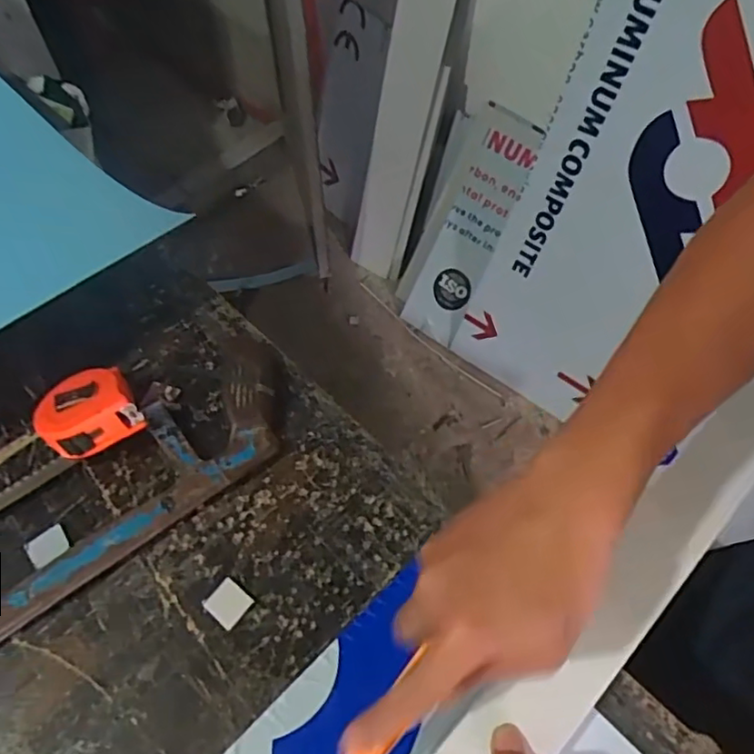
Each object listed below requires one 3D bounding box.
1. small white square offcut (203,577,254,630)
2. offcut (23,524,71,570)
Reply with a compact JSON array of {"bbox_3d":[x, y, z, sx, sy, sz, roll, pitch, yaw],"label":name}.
[{"bbox_3d":[-0.104,0.158,0.421,0.027,0.004,0.025,35,64,19],"label":"small white square offcut"},{"bbox_3d":[-0.241,0.123,0.439,0.028,0.006,0.024,-35,65,-20],"label":"offcut"}]

